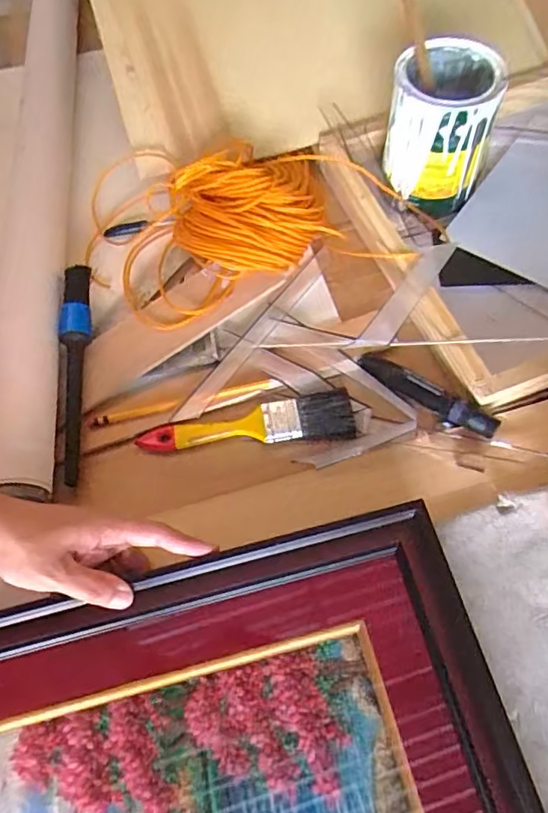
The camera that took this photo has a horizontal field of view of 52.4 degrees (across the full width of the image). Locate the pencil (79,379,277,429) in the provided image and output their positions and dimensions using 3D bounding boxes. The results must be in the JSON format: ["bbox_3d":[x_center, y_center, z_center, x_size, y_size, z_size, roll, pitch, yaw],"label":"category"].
[{"bbox_3d":[-0.085,-0.004,0.520,0.180,0.011,0.010,-12,62,-4],"label":"pencil"}]

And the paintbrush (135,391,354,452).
[{"bbox_3d":[-0.025,0.018,0.504,0.192,0.011,0.042,-9,62,-2],"label":"paintbrush"}]

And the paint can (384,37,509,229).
[{"bbox_3d":[0.171,-0.284,0.582,0.105,0.127,0.108,-1,62,2],"label":"paint can"}]

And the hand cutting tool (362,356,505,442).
[{"bbox_3d":[0.136,-0.010,0.501,0.131,0.021,0.022,33,68,18],"label":"hand cutting tool"}]

